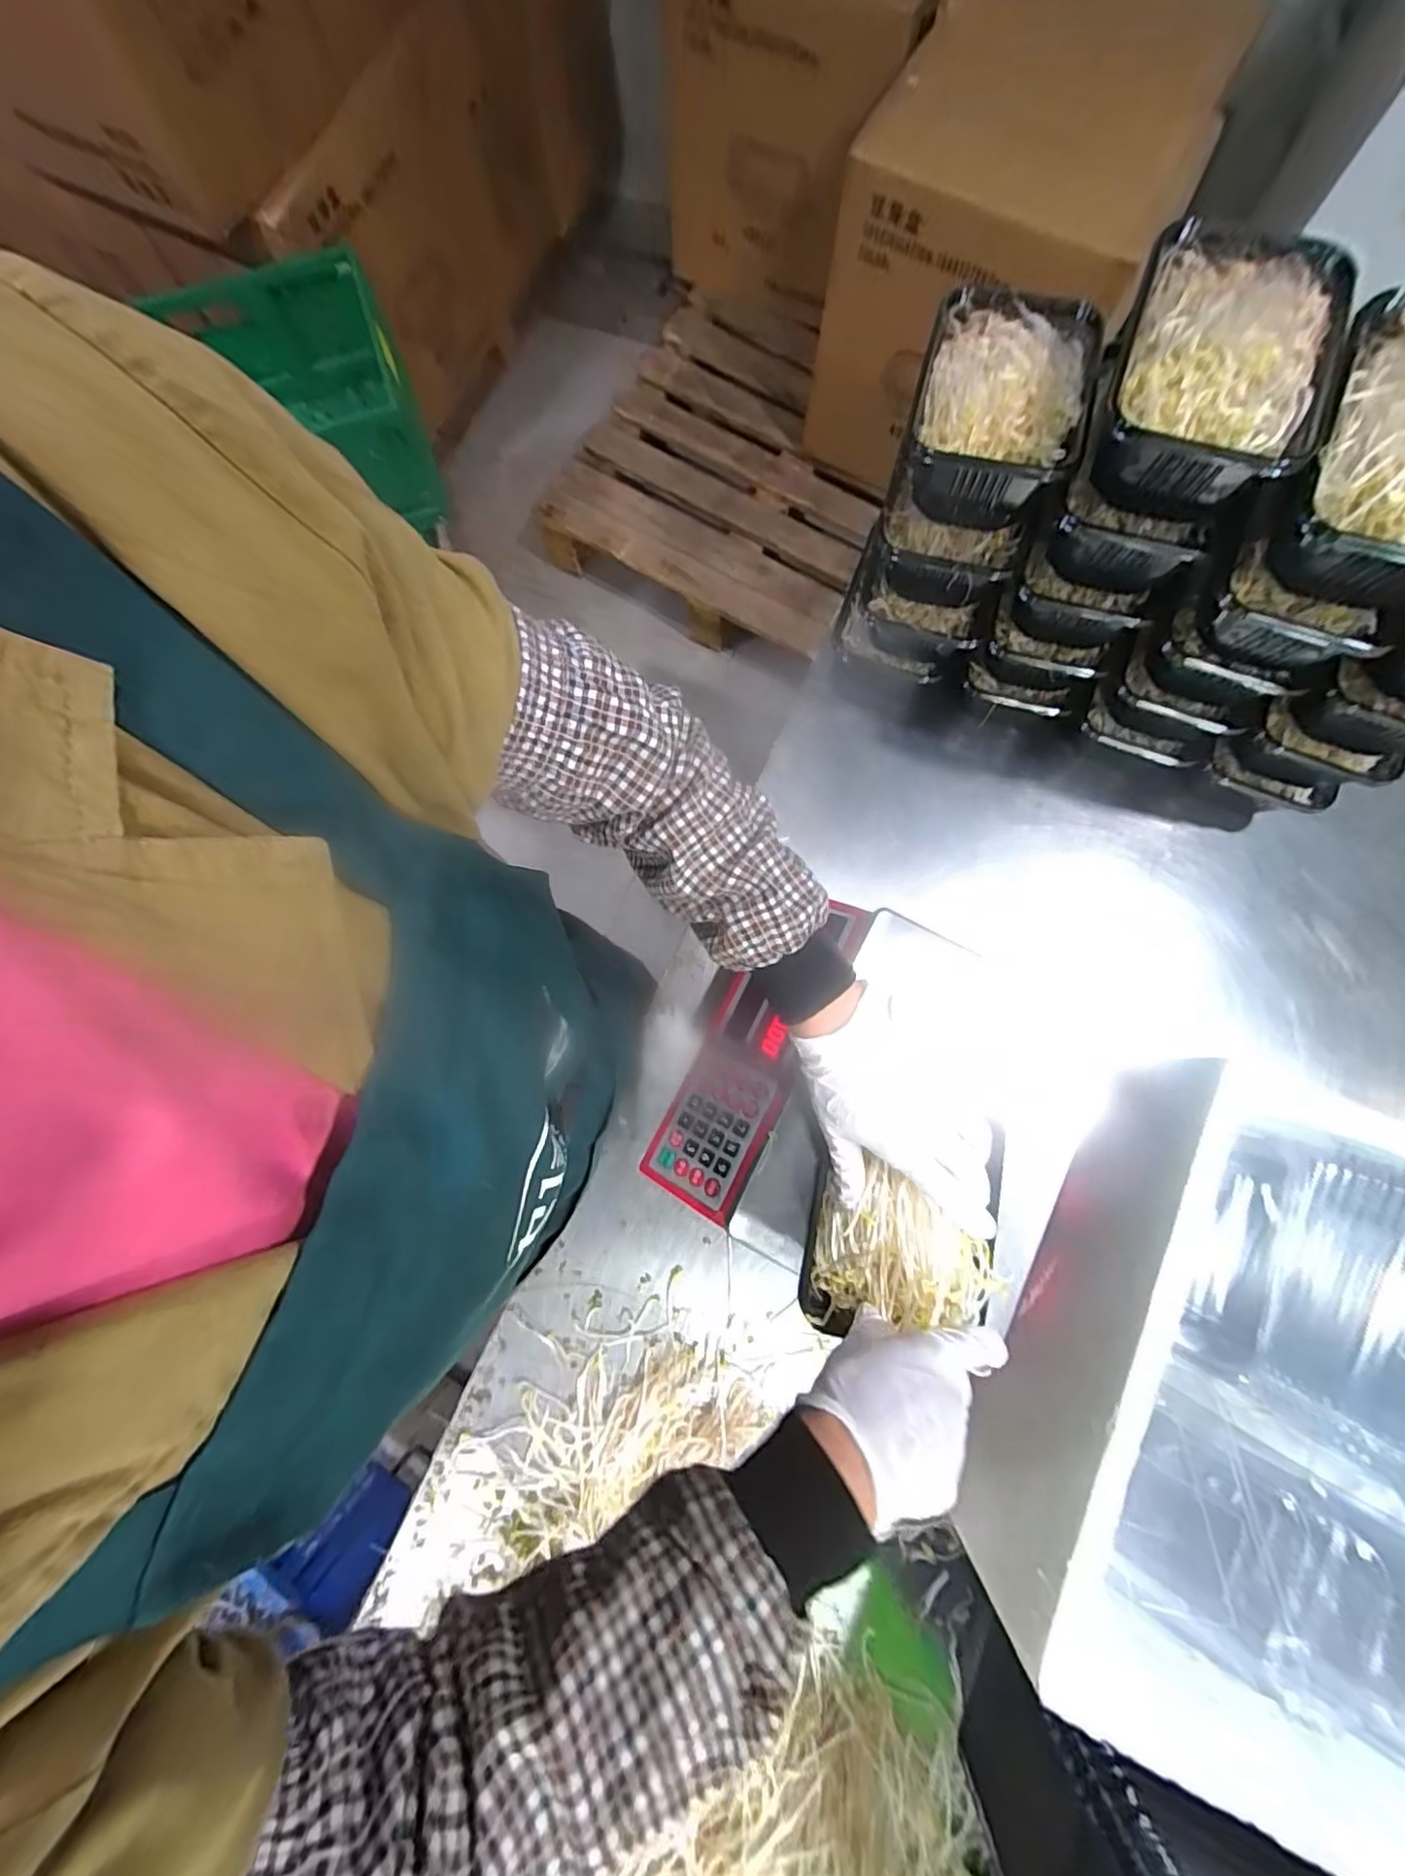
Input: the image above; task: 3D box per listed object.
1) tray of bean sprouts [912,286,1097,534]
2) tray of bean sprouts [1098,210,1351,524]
[{"bbox_3d":[0.220,-0.395,0.467,0.115,0.066,0.188,16,79,4],"label":"tray of bean sprouts"},{"bbox_3d":[0.332,-0.366,0.404,0.122,0.062,0.184,20,79,5],"label":"tray of bean sprouts"}]

